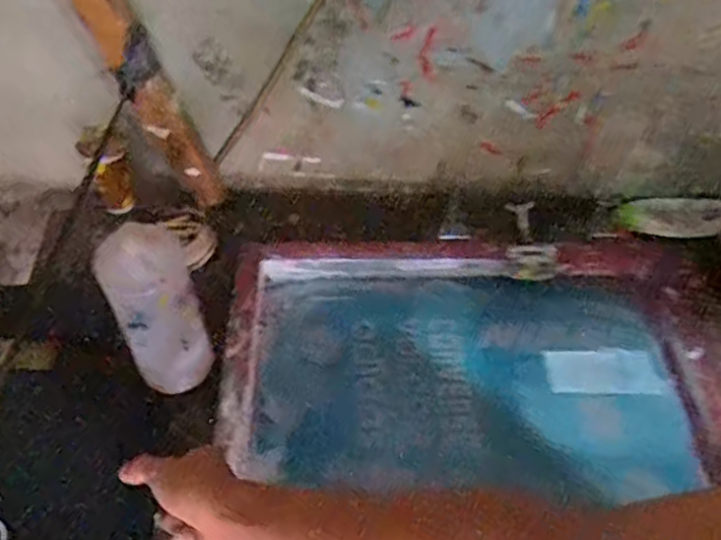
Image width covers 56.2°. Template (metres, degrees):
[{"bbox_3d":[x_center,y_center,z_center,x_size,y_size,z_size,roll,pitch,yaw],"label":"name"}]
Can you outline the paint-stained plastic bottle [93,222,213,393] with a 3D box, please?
[{"bbox_3d":[-0.207,0.048,0.700,0.081,0.224,0.059,-18,54,-15],"label":"paint-stained plastic bottle"}]

